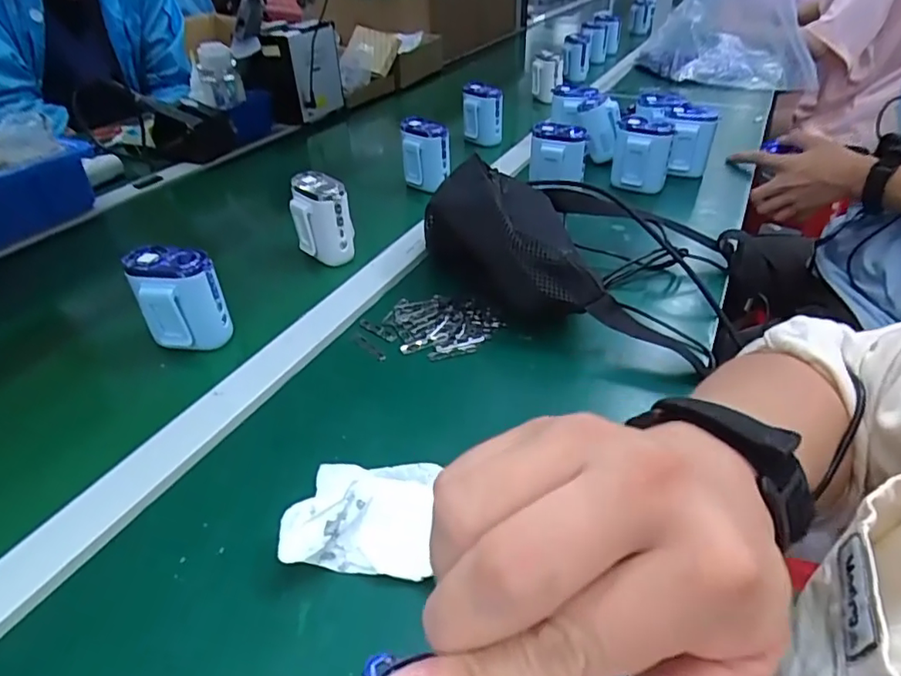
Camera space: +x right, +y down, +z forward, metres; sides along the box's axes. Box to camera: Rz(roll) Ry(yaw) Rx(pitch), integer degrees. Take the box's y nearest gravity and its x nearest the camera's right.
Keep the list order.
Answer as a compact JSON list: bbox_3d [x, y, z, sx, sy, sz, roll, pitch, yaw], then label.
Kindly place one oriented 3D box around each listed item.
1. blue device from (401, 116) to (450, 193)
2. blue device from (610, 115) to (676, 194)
[{"bbox_3d":[-0.033,-0.244,0.747,0.066,0.089,0.048,0,37,1],"label":"blue device"},{"bbox_3d":[0.239,-0.228,0.701,0.068,0.081,0.059,12,39,17],"label":"blue device"}]

